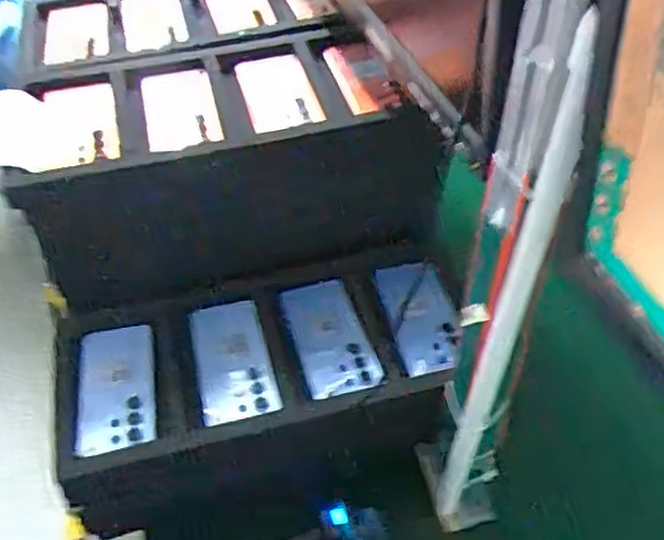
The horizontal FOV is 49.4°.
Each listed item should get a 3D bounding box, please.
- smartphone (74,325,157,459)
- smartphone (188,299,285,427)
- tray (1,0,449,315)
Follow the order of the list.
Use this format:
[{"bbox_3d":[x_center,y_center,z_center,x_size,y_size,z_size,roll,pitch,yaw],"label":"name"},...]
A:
[{"bbox_3d":[-0.240,0.131,0.799,0.083,0.014,0.164,-9,47,-8],"label":"smartphone"},{"bbox_3d":[-0.114,0.103,0.821,0.085,0.010,0.168,-12,47,-11],"label":"smartphone"},{"bbox_3d":[-0.158,-0.201,0.981,0.461,0.211,0.452,-9,47,-9],"label":"tray"}]

